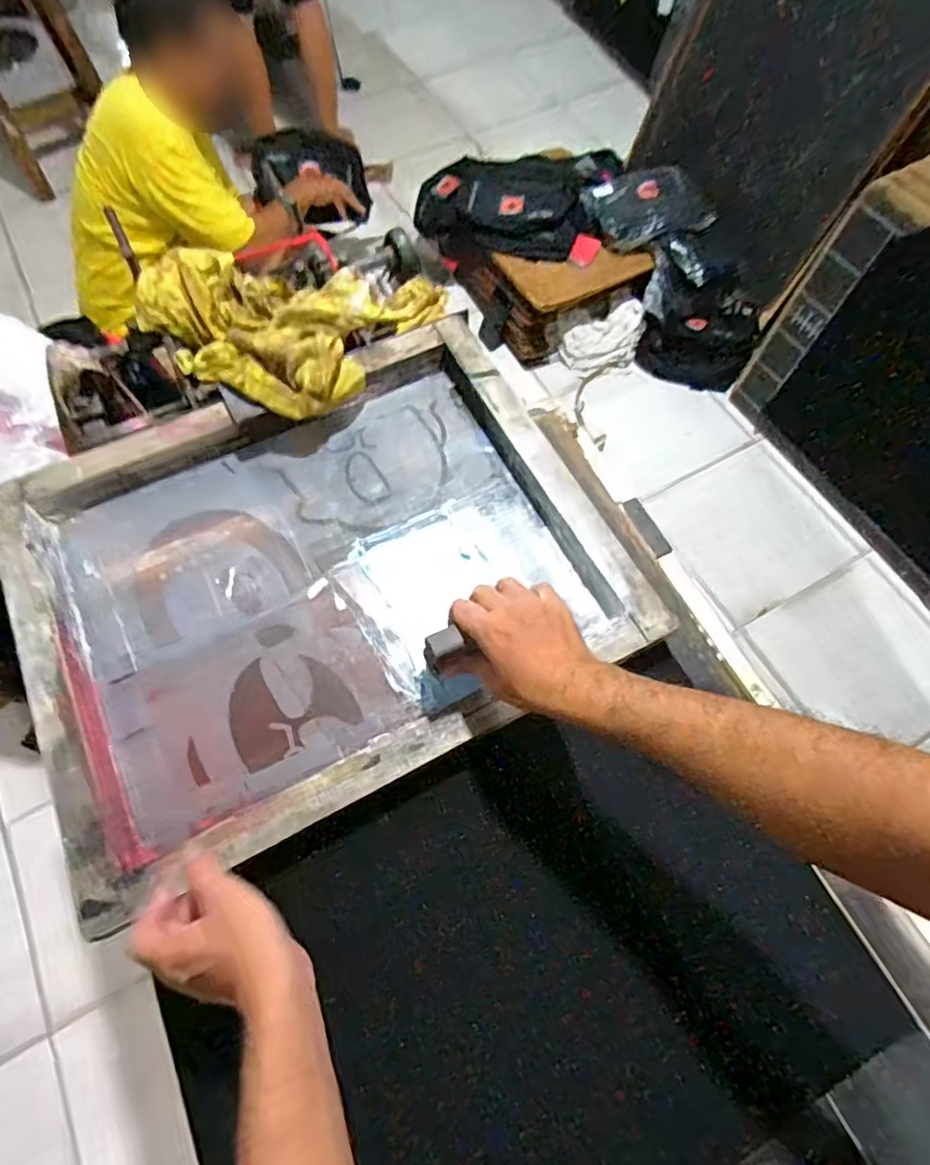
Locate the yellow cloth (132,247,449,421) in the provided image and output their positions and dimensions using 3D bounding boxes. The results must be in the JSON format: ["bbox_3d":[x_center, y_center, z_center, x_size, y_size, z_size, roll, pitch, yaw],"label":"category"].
[{"bbox_3d":[-0.224,-0.347,0.782,0.299,0.104,0.297,28,69,14],"label":"yellow cloth"}]

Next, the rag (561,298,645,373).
[{"bbox_3d":[0.388,-0.687,1.732,0.230,0.149,0.131,-7,65,-1],"label":"rag"}]

